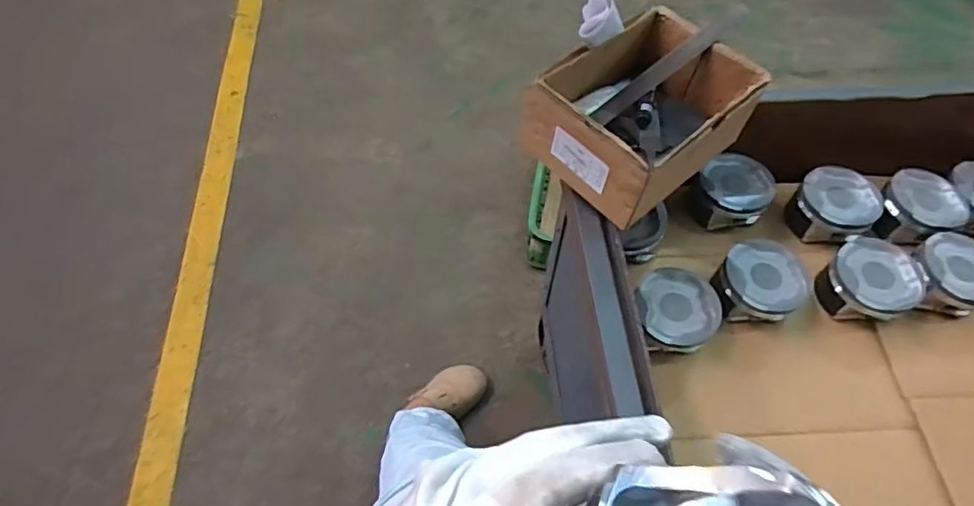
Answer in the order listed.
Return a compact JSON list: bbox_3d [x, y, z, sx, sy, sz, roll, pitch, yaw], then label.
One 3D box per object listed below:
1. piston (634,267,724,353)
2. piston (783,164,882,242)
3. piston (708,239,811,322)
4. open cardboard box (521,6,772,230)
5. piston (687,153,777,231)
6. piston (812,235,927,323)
[{"bbox_3d":[0.208,0.066,0.626,0.088,0.046,0.087,0,60,-1],"label":"piston"},{"bbox_3d":[0.432,-0.056,0.698,0.091,0.056,0.087,-1,60,-1],"label":"piston"},{"bbox_3d":[0.314,0.033,0.650,0.093,0.047,0.094,0,60,-1],"label":"piston"},{"bbox_3d":[0.159,-0.140,0.564,0.192,0.090,0.146,-38,67,-20],"label":"open cardboard box"},{"bbox_3d":[0.308,-0.074,0.708,0.088,0.049,0.090,36,65,18],"label":"piston"},{"bbox_3d":[0.437,0.033,0.643,0.089,0.054,0.088,0,60,-1],"label":"piston"}]

